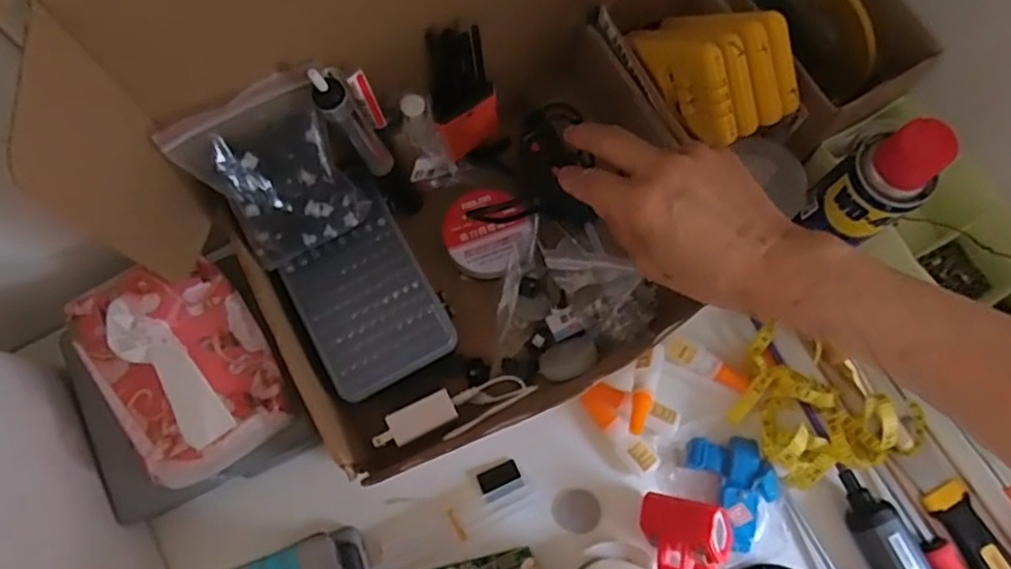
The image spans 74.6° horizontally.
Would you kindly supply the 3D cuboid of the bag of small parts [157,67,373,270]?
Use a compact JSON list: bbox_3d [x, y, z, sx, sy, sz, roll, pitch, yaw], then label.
[{"bbox_3d":[-0.142,-0.066,0.417,0.084,0.126,0.031,-32,51,-11],"label":"bag of small parts"}]

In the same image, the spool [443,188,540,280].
[{"bbox_3d":[-0.012,-0.041,0.511,0.063,0.028,0.072,40,77,11],"label":"spool"}]

